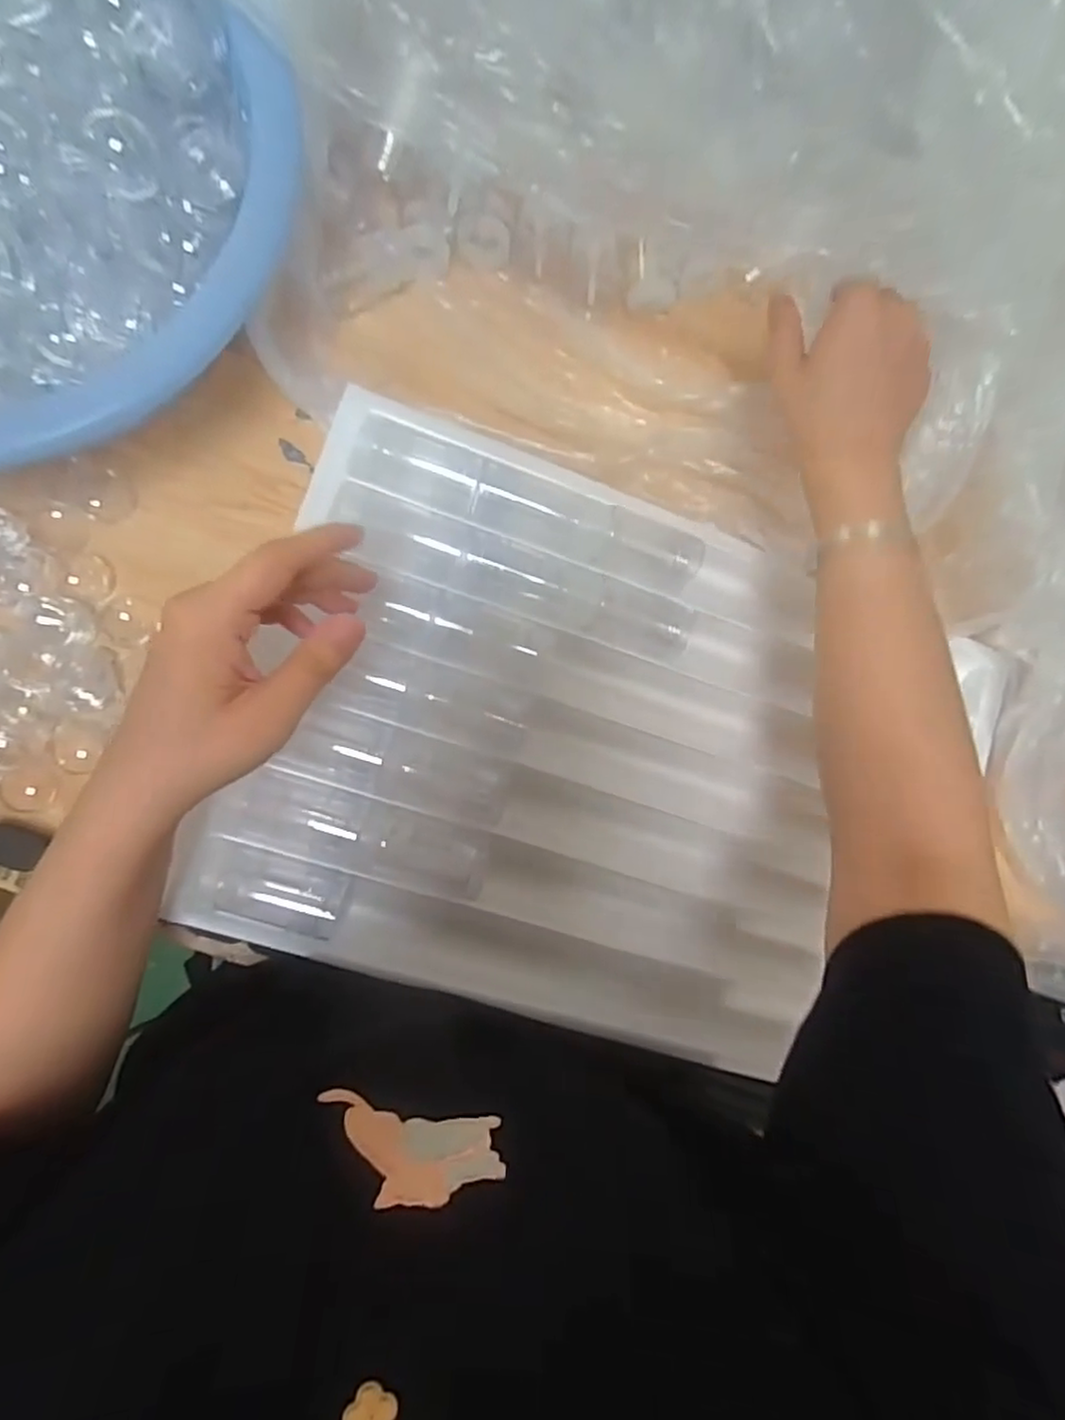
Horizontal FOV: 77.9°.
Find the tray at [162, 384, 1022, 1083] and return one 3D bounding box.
[{"bbox_3d":[0.028,0.020,0.408,0.383,0.037,0.319,20,82,-10],"label":"tray"}]

